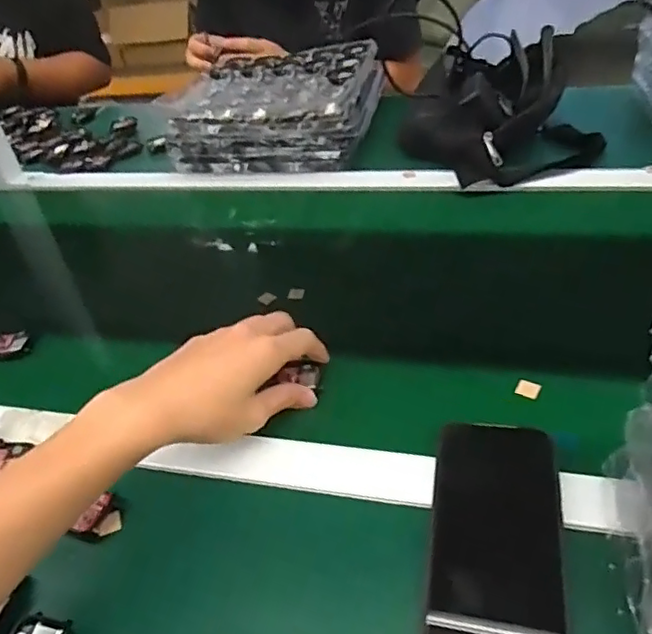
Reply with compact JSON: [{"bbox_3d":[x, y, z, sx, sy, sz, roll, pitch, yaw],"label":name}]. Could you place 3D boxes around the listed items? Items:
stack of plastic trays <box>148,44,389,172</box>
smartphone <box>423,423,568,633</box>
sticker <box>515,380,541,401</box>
[{"bbox_3d":[-0.064,-0.312,0.915,0.272,0.103,0.279,3,40,15],"label":"stack of plastic trays"},{"bbox_3d":[0.105,0.135,0.373,0.076,0.008,0.157,3,46,14],"label":"smartphone"},{"bbox_3d":[0.161,0.058,0.481,0.017,0.005,0.013,19,70,24],"label":"sticker"}]

